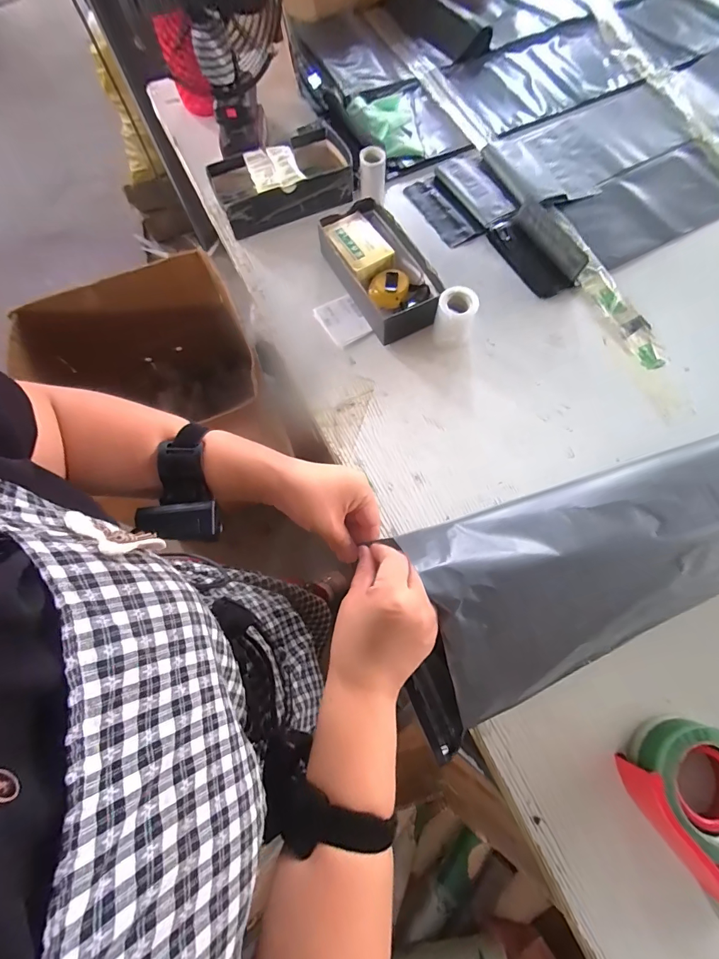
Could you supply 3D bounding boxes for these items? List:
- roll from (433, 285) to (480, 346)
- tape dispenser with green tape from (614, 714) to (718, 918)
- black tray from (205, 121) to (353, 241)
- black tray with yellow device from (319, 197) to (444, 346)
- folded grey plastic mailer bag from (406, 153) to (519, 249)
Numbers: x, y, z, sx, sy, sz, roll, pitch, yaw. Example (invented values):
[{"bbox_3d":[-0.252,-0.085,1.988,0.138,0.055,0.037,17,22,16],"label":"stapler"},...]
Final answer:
[{"bbox_3d":[0.133,-0.225,0.543,0.055,0.064,0.053,20,74,8],"label":"roll"},{"bbox_3d":[0.336,0.312,0.364,0.115,0.063,0.151,-33,74,-8],"label":"tape dispenser with green tape"},{"bbox_3d":[-0.124,-0.496,0.638,0.231,0.050,0.123,-24,73,-6],"label":"black tray"},{"bbox_3d":[0.030,-0.309,0.580,0.116,0.050,0.230,-25,74,-6],"label":"black tray with yellow device"},{"bbox_3d":[0.175,-0.473,0.644,0.146,0.011,0.157,-27,74,-6],"label":"folded grey plastic mailer bag"}]

